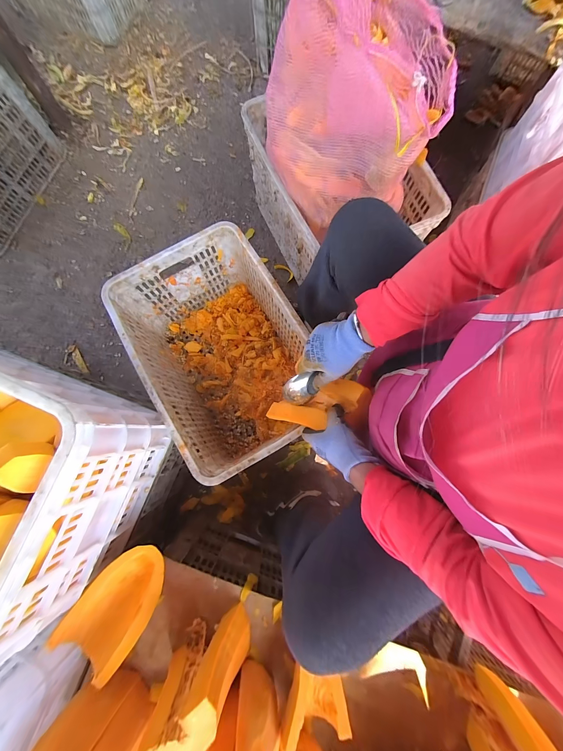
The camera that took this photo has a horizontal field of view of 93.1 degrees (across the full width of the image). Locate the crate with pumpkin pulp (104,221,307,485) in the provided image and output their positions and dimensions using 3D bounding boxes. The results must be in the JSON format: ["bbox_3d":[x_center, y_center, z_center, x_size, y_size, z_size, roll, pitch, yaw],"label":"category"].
[{"bbox_3d":[-0.140,-0.046,0.722,0.353,0.291,0.511,-30,80,-6],"label":"crate with pumpkin pulp"}]

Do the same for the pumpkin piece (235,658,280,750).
[{"bbox_3d":[-0.039,0.560,0.415,0.073,0.160,0.062,6,99,1],"label":"pumpkin piece"}]

